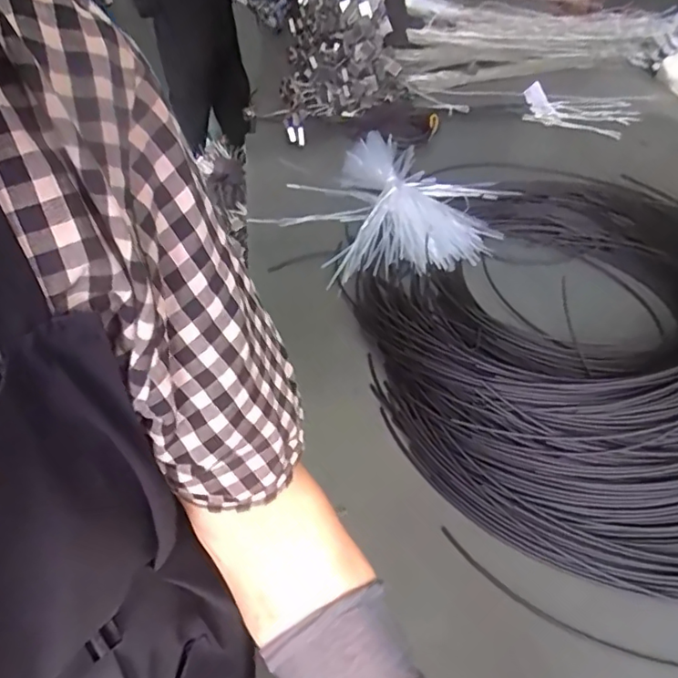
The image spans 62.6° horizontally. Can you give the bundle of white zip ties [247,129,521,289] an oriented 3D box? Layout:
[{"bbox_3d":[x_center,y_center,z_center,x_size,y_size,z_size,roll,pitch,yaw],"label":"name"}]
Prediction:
[{"bbox_3d":[0.092,-0.221,0.956,0.352,0.060,0.368,-31,52,-26],"label":"bundle of white zip ties"}]

